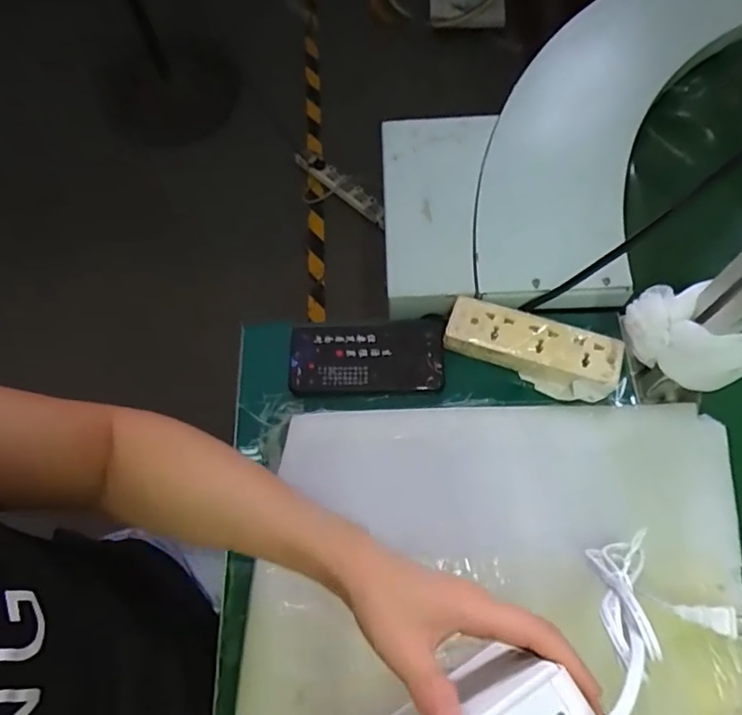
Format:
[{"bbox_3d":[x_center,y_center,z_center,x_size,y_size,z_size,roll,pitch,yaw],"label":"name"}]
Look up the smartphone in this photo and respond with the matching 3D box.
[{"bbox_3d":[-0.005,-0.005,0.562,0.155,0.010,0.084,-2,66,1],"label":"smartphone"}]

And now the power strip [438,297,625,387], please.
[{"bbox_3d":[0.160,-0.013,0.546,0.167,0.031,0.057,16,68,9],"label":"power strip"}]

